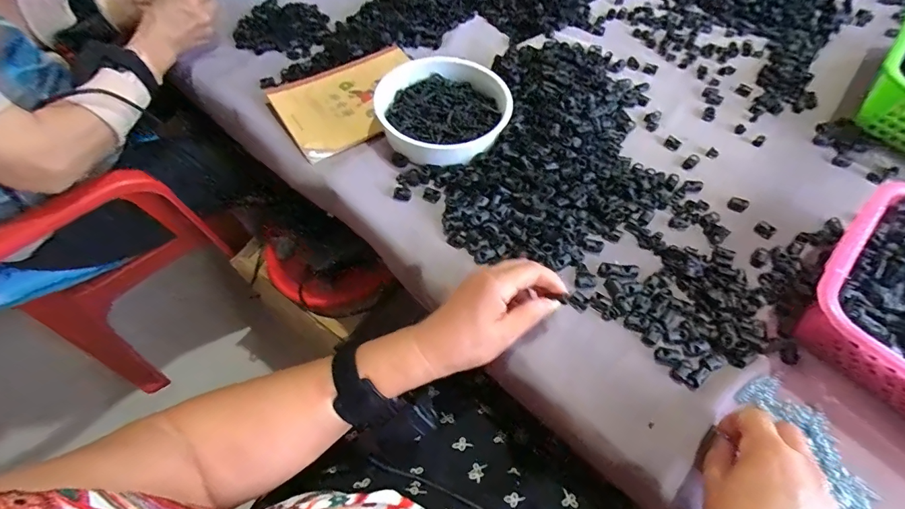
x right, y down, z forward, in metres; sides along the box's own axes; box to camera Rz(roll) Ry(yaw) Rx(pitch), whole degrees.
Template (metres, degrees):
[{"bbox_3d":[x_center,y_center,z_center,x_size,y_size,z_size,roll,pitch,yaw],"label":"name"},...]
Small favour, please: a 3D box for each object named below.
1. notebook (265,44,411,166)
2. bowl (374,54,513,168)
[{"bbox_3d":[-0.133,-0.215,0.553,0.199,0.012,0.148,-28,65,-16],"label":"notebook"},{"bbox_3d":[-0.014,-0.186,0.509,0.156,0.050,0.163,0,61,-1],"label":"bowl"}]

